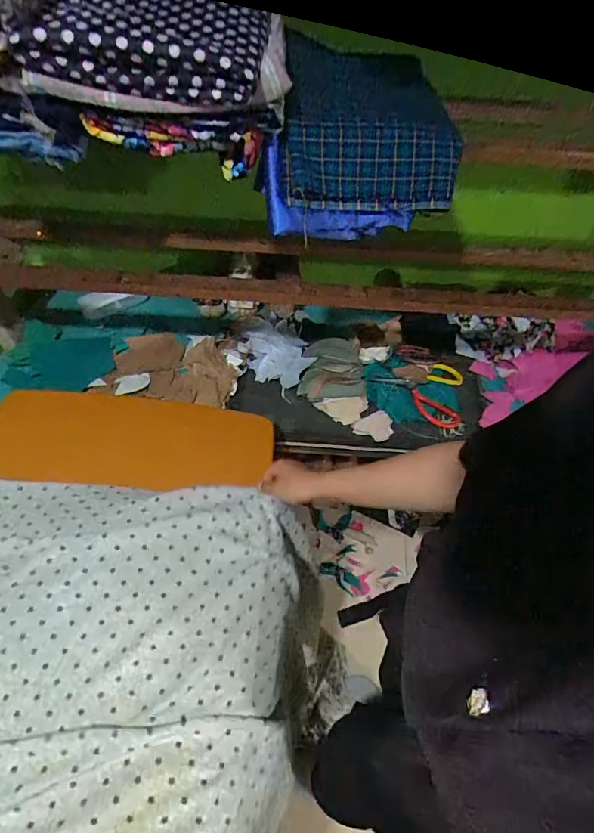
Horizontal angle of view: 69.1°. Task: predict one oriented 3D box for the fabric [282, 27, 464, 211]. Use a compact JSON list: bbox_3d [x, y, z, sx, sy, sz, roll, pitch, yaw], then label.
[{"bbox_3d":[0.093,-0.328,0.503,0.207,0.159,0.074,-4,56,-3],"label":"fabric"}]

